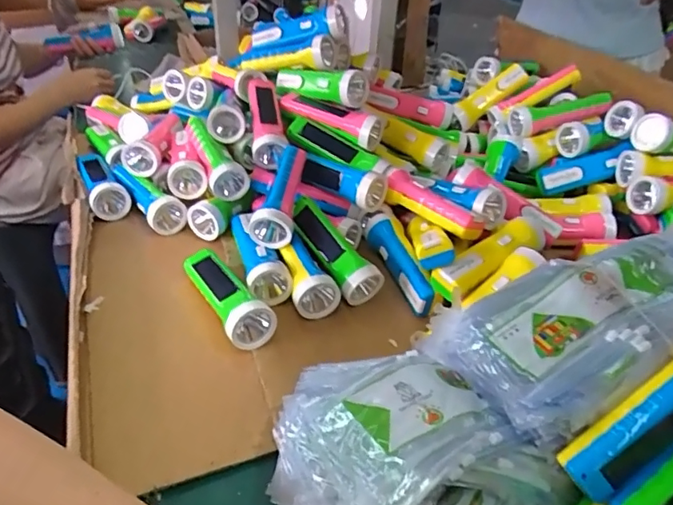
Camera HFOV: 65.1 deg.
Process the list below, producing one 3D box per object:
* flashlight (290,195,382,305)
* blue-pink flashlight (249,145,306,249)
[{"bbox_3d":[-0.010,-0.011,0.678,0.057,0.049,0.167,-25,62,-32],"label":"flashlight"},{"bbox_3d":[-0.079,-0.077,0.714,0.056,0.062,0.162,4,37,1],"label":"blue-pink flashlight"}]

